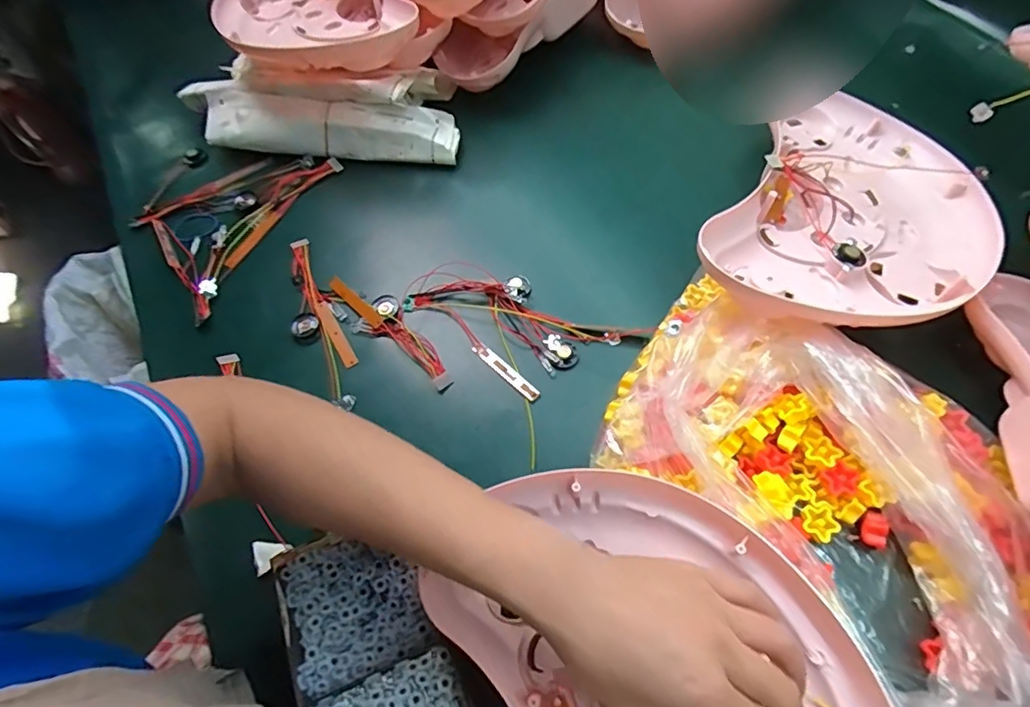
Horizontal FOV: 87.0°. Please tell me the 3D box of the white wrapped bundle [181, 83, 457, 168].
[{"bbox_3d":[-0.235,-0.275,0.637,0.351,0.054,0.082,7,62,8],"label":"white wrapped bundle"}]

